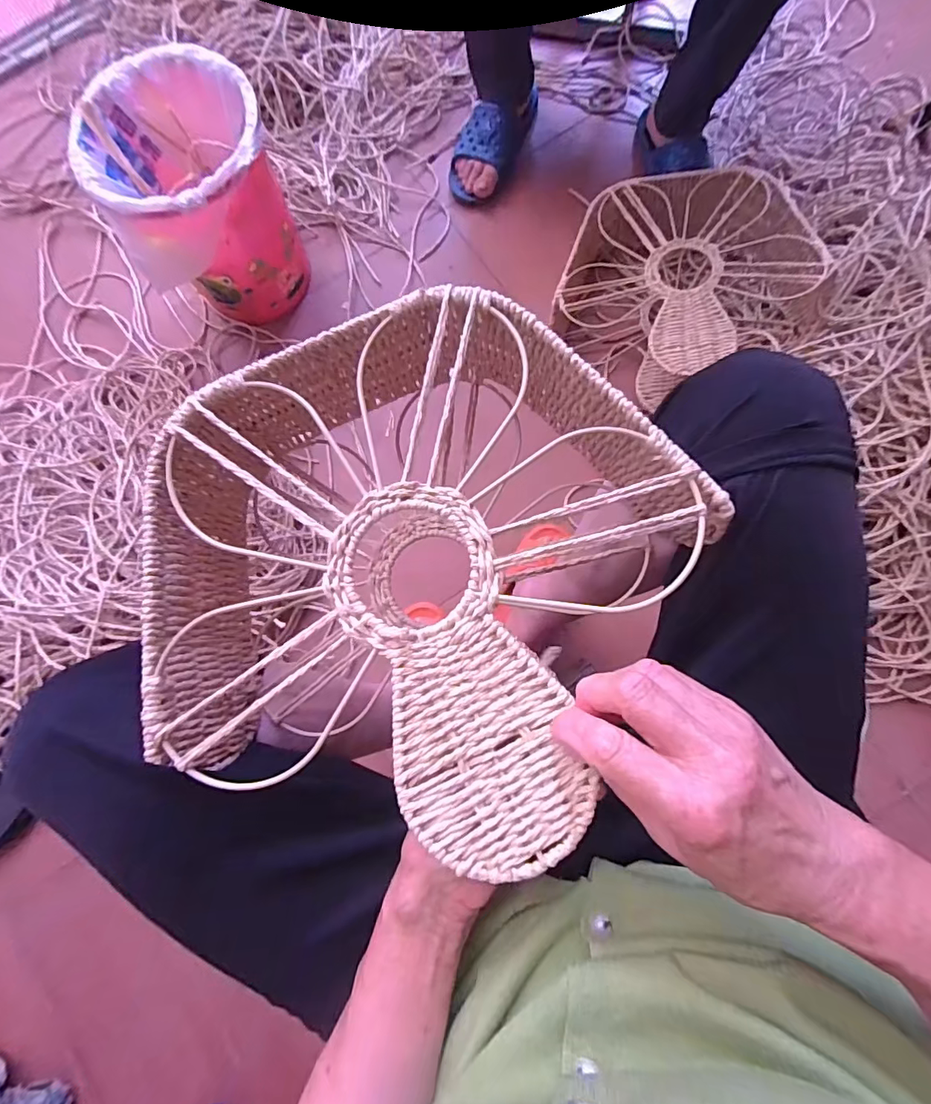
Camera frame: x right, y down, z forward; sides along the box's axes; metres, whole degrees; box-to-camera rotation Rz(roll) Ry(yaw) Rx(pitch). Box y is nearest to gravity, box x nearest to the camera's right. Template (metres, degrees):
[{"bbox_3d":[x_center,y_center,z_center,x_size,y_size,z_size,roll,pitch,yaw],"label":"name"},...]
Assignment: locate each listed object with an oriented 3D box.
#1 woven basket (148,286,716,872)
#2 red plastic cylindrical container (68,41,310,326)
[{"bbox_3d":[-0.045,0.012,0.339,0.322,0.115,0.352,0,82,3],"label":"woven basket"},{"bbox_3d":[-0.382,-0.521,0.736,0.227,0.275,0.218,0,82,3],"label":"red plastic cylindrical container"}]

